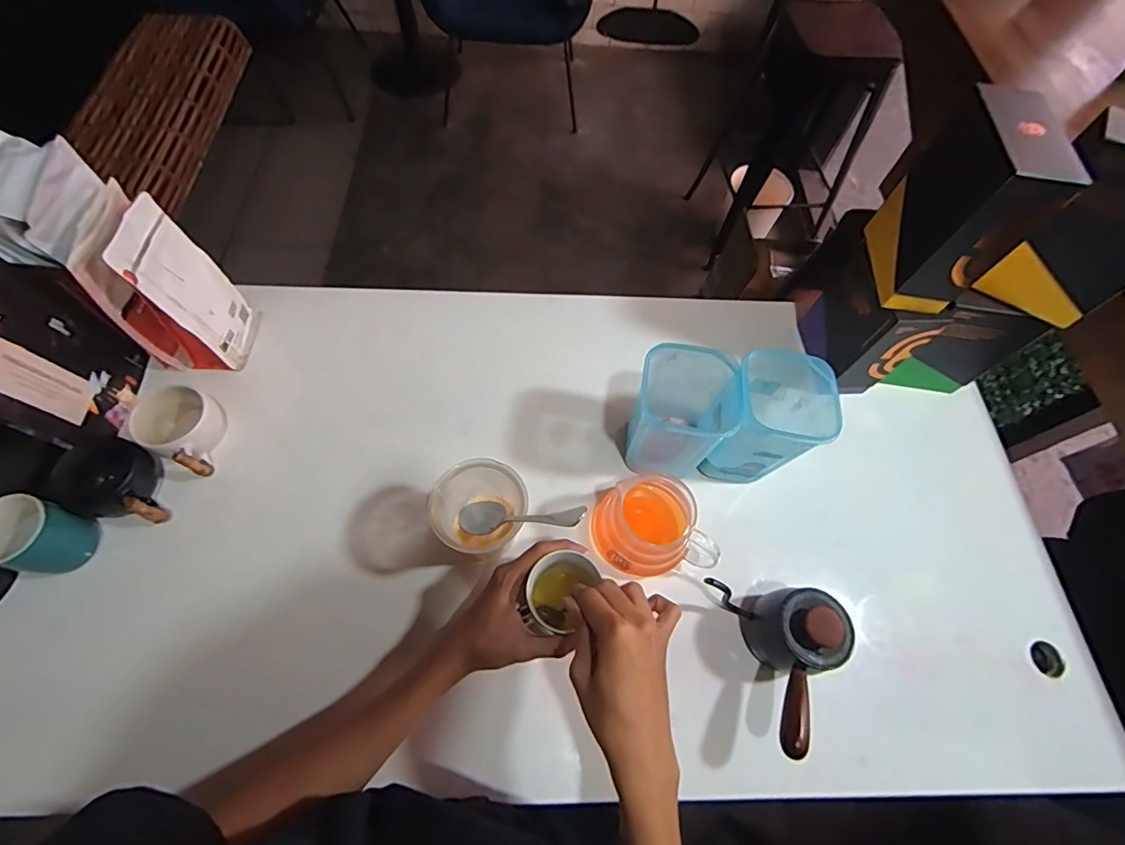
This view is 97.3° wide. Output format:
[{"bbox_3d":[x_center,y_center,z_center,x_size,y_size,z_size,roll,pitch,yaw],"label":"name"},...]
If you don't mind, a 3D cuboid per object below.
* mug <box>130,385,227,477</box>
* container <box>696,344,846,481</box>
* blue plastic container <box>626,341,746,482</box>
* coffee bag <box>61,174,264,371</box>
[{"bbox_3d":[-0.420,0.009,0.561,0.092,0.069,0.075,26,65,9],"label":"mug"},{"bbox_3d":[0.219,0.000,0.551,0.096,0.158,0.096,8,64,0],"label":"container"},{"bbox_3d":[0.126,-0.008,0.544,0.099,0.141,0.091,13,64,3],"label":"blue plastic container"},{"bbox_3d":[-0.441,-0.148,0.560,0.083,0.193,0.102,-1,64,-4],"label":"coffee bag"}]

